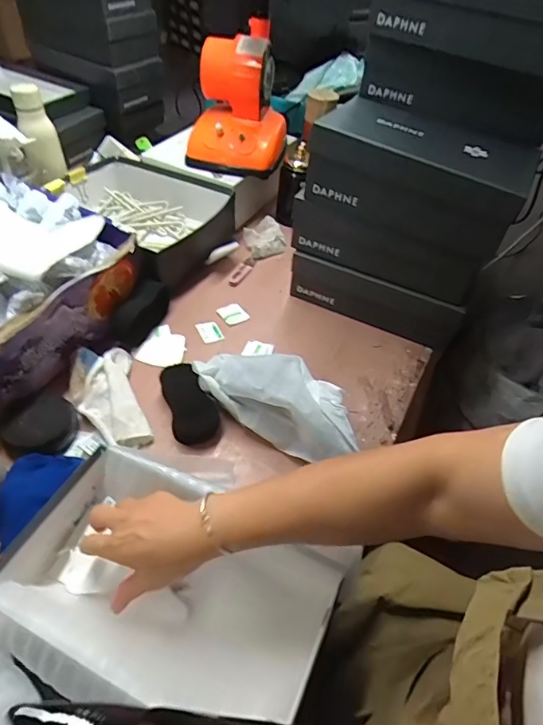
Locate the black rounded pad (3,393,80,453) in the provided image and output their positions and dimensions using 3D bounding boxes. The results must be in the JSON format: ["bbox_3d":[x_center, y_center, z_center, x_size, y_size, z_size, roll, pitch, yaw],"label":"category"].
[{"bbox_3d":[-0.309,0.082,0.623,0.092,0.040,0.082,-33,59,-31],"label":"black rounded pad"}]

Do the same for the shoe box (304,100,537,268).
[{"bbox_3d":[0.227,-0.285,0.720,0.297,0.129,0.174,26,50,16],"label":"shoe box"}]

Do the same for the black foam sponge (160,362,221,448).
[{"bbox_3d":[-0.120,0.059,0.669,0.063,0.031,0.130,-20,74,-24],"label":"black foam sponge"}]

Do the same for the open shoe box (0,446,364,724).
[{"bbox_3d":[-0.141,0.296,0.384,0.302,0.105,0.410,19,48,11],"label":"open shoe box"}]

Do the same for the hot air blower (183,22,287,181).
[{"bbox_3d":[-0.062,-0.518,0.934,0.184,0.207,0.174,11,47,3],"label":"hot air blower"}]

